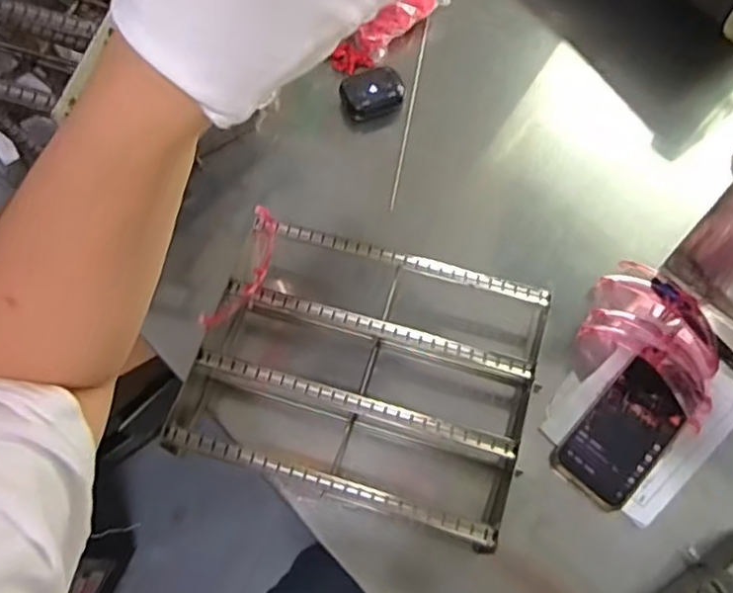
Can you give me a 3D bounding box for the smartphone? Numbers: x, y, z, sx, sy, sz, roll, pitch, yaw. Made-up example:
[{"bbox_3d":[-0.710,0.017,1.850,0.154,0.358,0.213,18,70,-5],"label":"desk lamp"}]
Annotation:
[{"bbox_3d":[0.244,0.131,0.627,0.075,0.013,0.132,41,76,18],"label":"smartphone"}]

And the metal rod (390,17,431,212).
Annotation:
[{"bbox_3d":[0.054,-0.228,0.799,0.005,0.006,0.286,9,68,6],"label":"metal rod"}]

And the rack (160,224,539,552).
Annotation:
[{"bbox_3d":[-0.004,0.073,0.642,0.304,0.073,0.241,15,68,8],"label":"rack"}]

